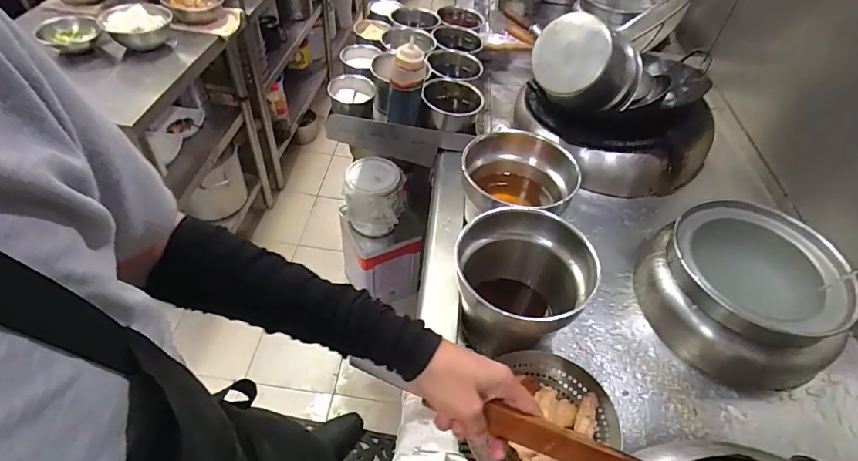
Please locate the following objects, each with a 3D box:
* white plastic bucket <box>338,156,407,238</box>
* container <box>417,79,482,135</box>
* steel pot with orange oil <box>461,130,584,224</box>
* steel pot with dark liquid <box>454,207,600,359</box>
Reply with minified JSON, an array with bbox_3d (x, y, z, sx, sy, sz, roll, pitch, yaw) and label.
[{"bbox_3d":[-0.190,-0.104,1.506,0.210,0.213,0.184,-3,49,-8],"label":"white plastic bucket"},{"bbox_3d":[0.057,-0.322,1.151,0.149,0.074,0.148,10,49,3],"label":"container"},{"bbox_3d":[0.176,-0.076,0.956,0.223,0.166,0.246,15,49,7],"label":"steel pot with orange oil"},{"bbox_3d":[0.149,0.110,0.827,0.227,0.215,0.224,3,49,-3],"label":"steel pot with dark liquid"}]

